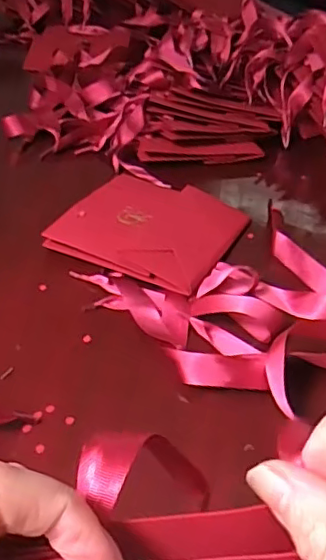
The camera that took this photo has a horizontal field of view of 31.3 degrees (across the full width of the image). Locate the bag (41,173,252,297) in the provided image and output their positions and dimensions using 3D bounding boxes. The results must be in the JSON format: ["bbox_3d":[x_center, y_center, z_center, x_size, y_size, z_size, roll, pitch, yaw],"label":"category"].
[{"bbox_3d":[-0.011,-0.050,0.518,0.143,0.014,0.146,19,42,18],"label":"bag"}]

